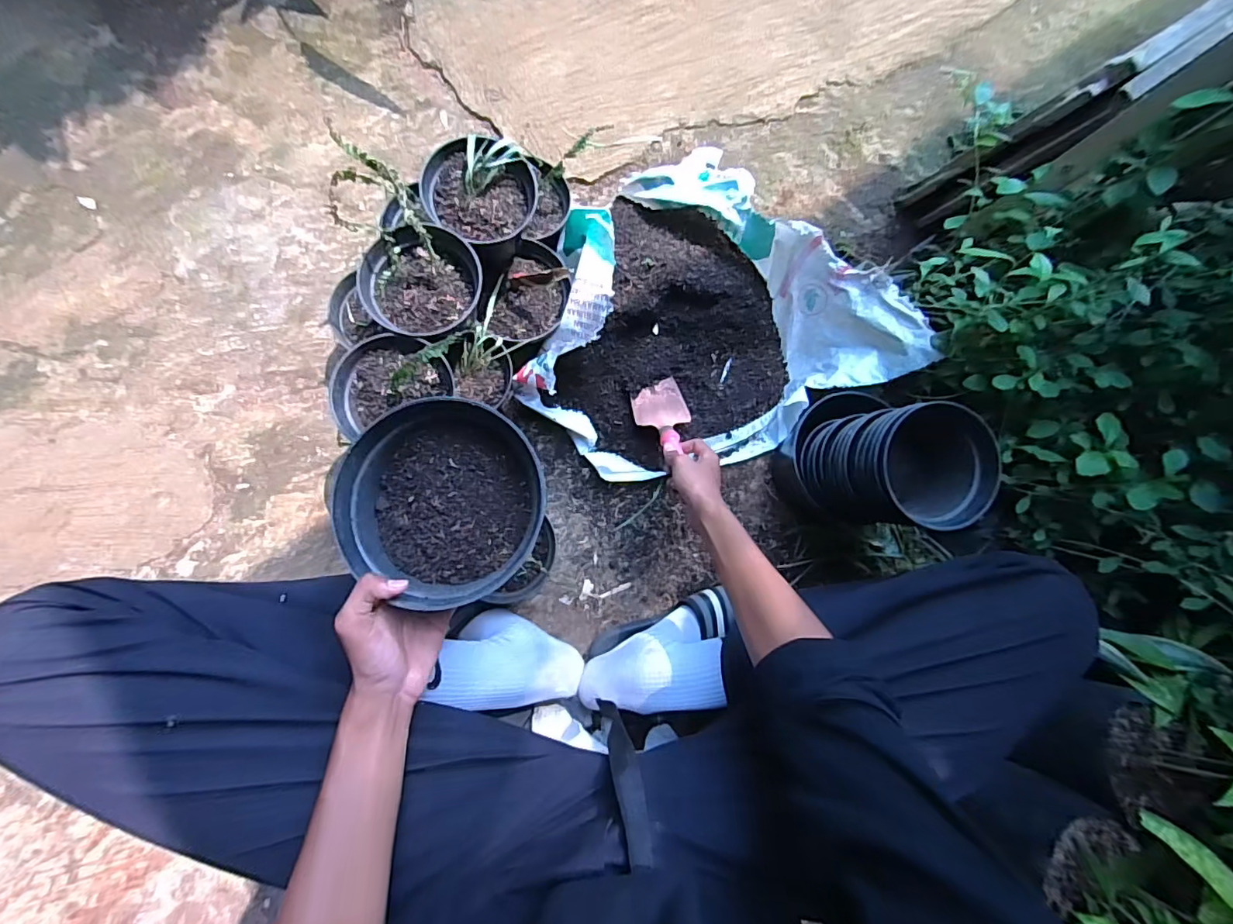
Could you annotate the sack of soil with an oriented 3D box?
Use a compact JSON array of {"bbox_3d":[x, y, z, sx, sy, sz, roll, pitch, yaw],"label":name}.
[{"bbox_3d":[0.103,-0.193,0.756,0.483,0.165,0.432,-34,90,-9],"label":"sack of soil"}]

